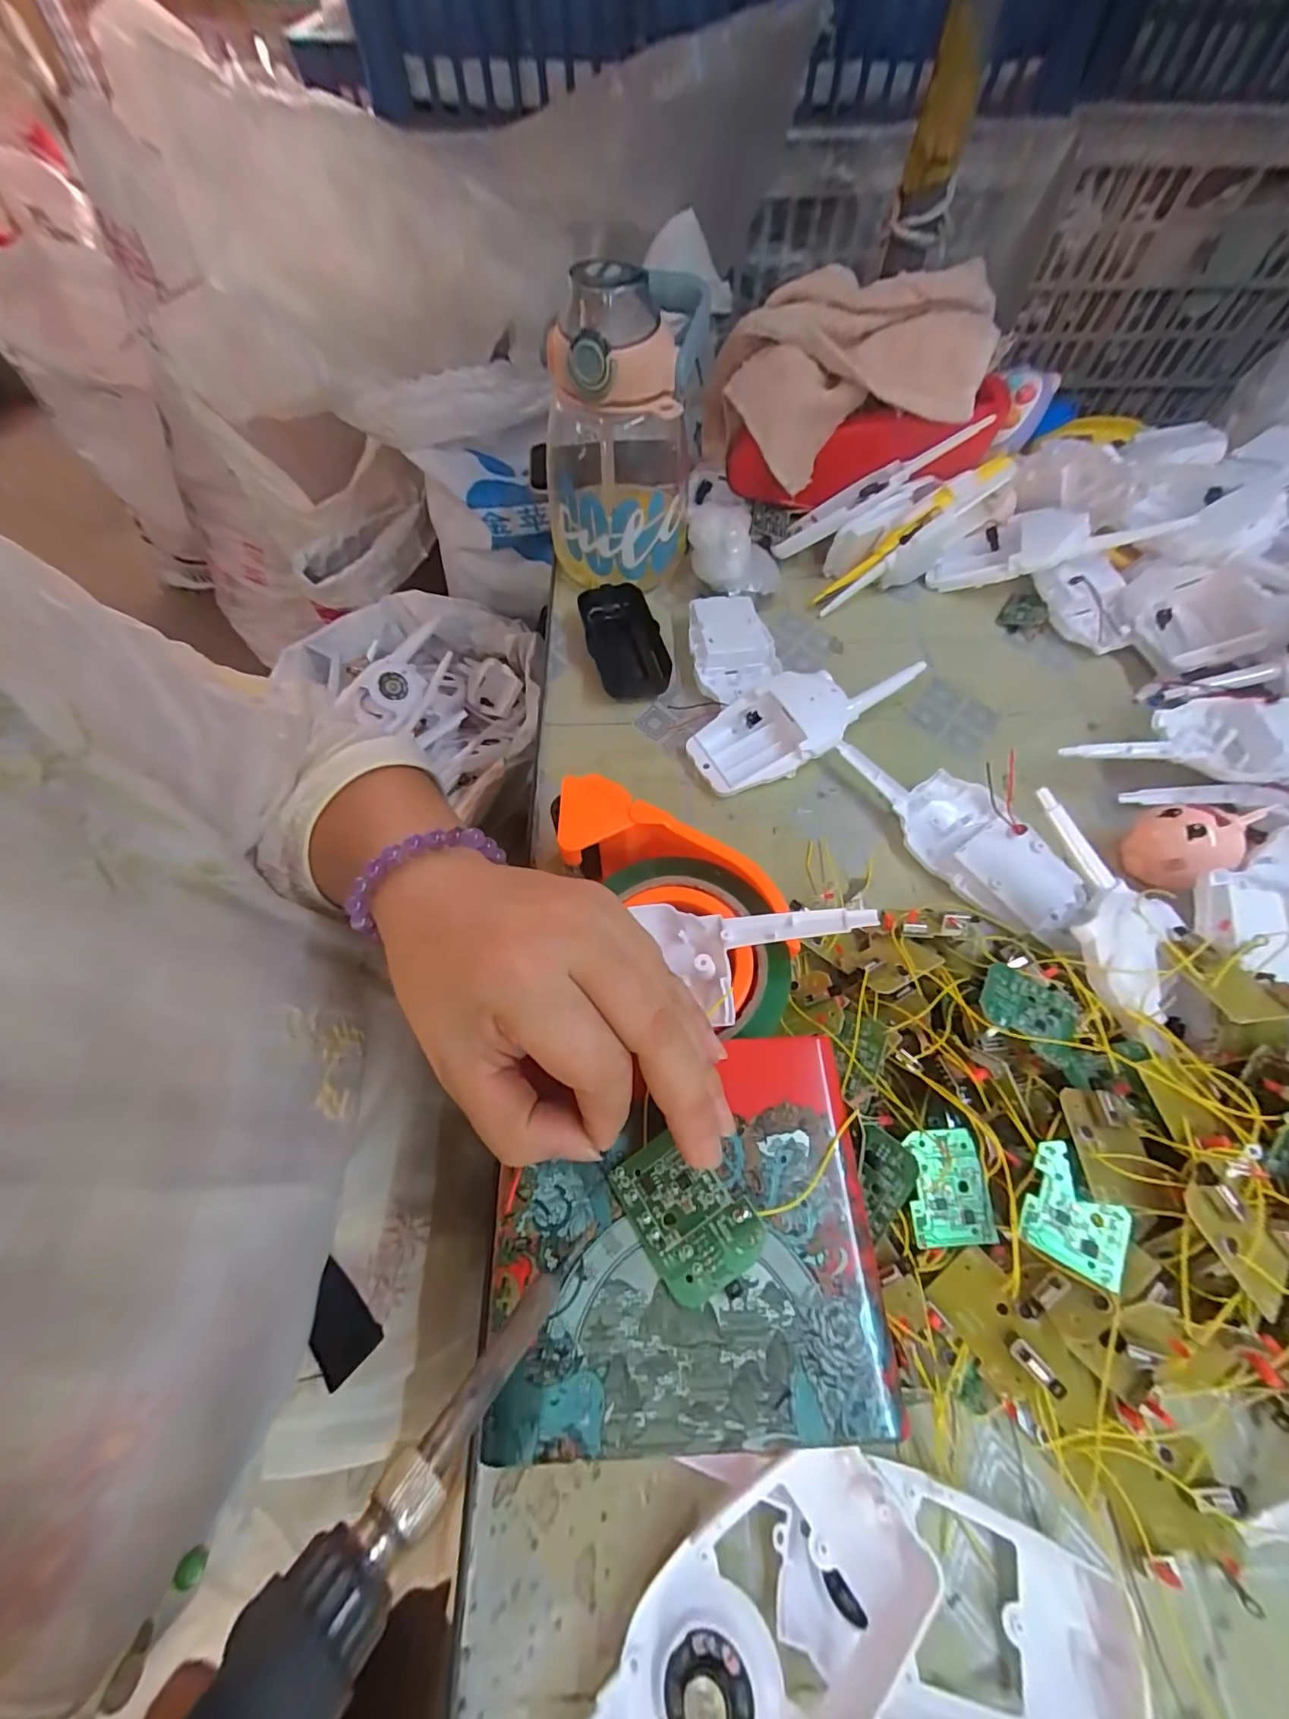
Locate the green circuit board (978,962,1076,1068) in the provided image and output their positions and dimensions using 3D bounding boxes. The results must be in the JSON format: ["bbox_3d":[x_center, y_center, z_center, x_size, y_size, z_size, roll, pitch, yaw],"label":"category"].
[{"bbox_3d":[0.178,0.071,0.252,0.041,0.005,0.034,29,65,14],"label":"green circuit board"}]

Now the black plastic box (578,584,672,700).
[{"bbox_3d":[-0.012,-0.167,0.419,0.054,0.023,0.110,-15,62,-10],"label":"black plastic box"}]

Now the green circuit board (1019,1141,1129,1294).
[{"bbox_3d":[0.168,0.137,0.212,0.032,0.004,0.040,22,67,22],"label":"green circuit board"}]

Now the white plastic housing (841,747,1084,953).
[{"bbox_3d":[0.194,-0.016,0.333,0.059,0.028,0.160,-25,65,-15],"label":"white plastic housing"}]

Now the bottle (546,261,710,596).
[{"bbox_3d":[-0.019,-0.319,0.406,0.111,0.175,0.136,5,61,1],"label":"bottle"}]

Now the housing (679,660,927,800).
[{"bbox_3d":[0.106,-0.095,0.362,0.154,0.023,0.060,-25,63,3],"label":"housing"}]

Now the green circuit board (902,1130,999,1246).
[{"bbox_3d":[0.126,0.135,0.224,0.033,0.007,0.041,-1,61,-1],"label":"green circuit board"}]

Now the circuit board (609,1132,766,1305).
[{"bbox_3d":[0.012,0.107,0.165,0.032,0.004,0.042,-39,65,2],"label":"circuit board"}]

